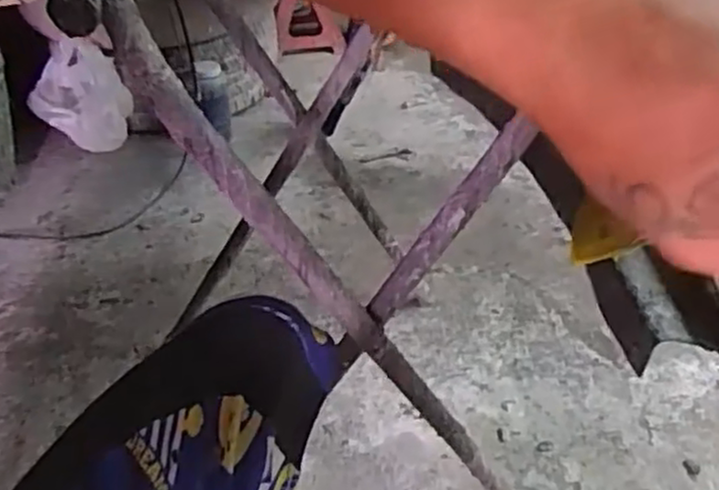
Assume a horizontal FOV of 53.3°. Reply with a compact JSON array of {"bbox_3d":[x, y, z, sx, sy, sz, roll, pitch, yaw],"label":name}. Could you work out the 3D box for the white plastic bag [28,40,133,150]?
[{"bbox_3d":[-0.669,-0.355,1.735,0.203,0.224,0.141,4,38,3],"label":"white plastic bag"}]

